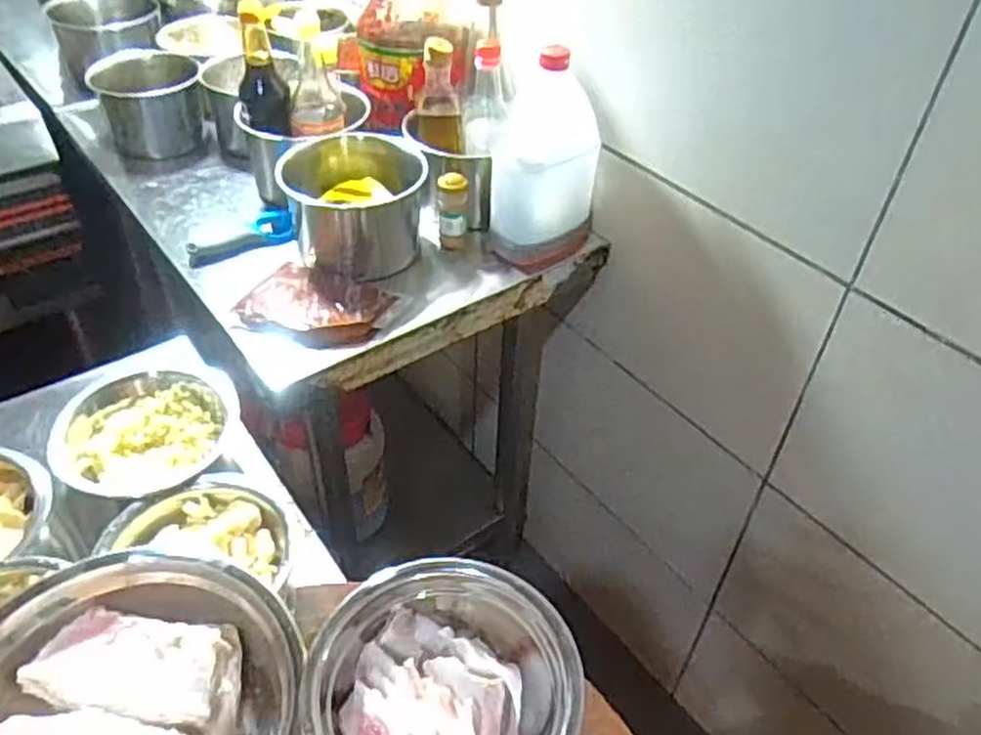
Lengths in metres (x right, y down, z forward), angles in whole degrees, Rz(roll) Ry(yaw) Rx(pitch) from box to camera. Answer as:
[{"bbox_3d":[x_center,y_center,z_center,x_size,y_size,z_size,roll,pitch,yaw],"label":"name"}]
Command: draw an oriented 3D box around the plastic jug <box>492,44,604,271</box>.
[{"bbox_3d":[0.065,-0.261,0.970,0.137,0.270,0.115,-10,37,-26],"label":"plastic jug"}]

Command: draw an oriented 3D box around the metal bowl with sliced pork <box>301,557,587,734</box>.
[{"bbox_3d":[-0.030,0.199,0.468,0.148,0.071,0.151,2,42,-2],"label":"metal bowl with sliced pork"}]

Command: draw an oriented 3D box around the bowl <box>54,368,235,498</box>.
[{"bbox_3d":[-0.311,0.059,0.719,0.146,0.046,0.141,0,42,-4],"label":"bowl"}]

